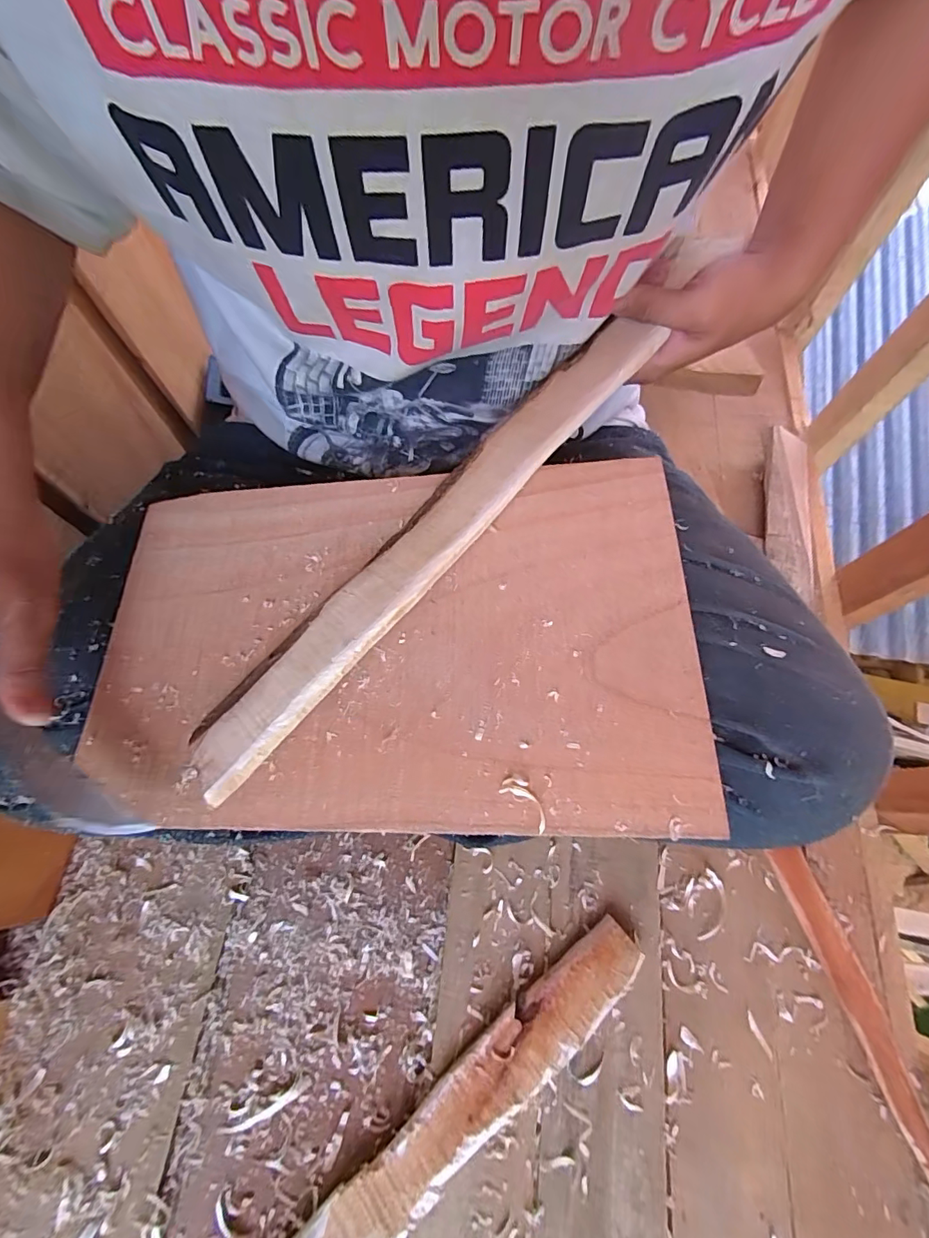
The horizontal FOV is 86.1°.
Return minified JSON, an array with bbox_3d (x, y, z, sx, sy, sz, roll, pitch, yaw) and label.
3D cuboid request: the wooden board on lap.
[{"bbox_3d":[-0.046,0.008,0.272,0.318,0.005,0.199,-3,68,7],"label":"wooden board on lap"}]

